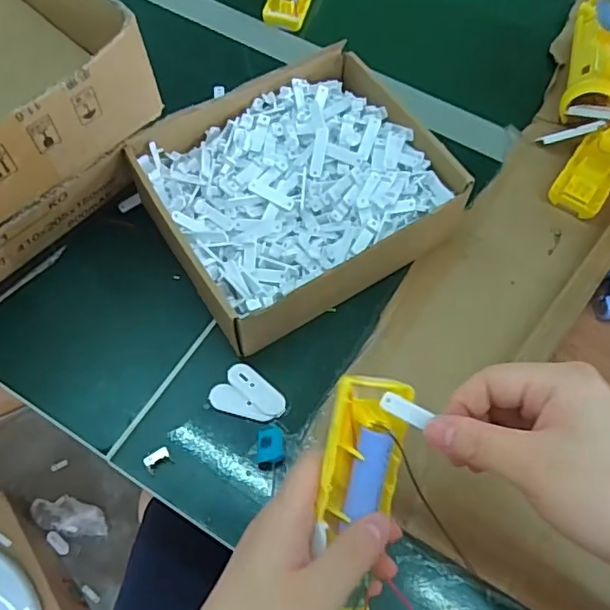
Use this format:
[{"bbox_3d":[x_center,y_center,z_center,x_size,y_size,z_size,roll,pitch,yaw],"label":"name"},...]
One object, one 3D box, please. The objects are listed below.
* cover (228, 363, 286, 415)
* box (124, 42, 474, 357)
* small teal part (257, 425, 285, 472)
[{"bbox_3d":[-0.035,0.061,0.420,0.048,0.005,0.019,36,66,17],"label":"cover"},{"bbox_3d":[-0.007,-0.088,0.462,0.219,0.068,0.186,-33,67,-18],"label":"box"},{"bbox_3d":[-0.024,0.097,0.398,0.018,0.020,0.027,-4,61,-5],"label":"small teal part"}]

